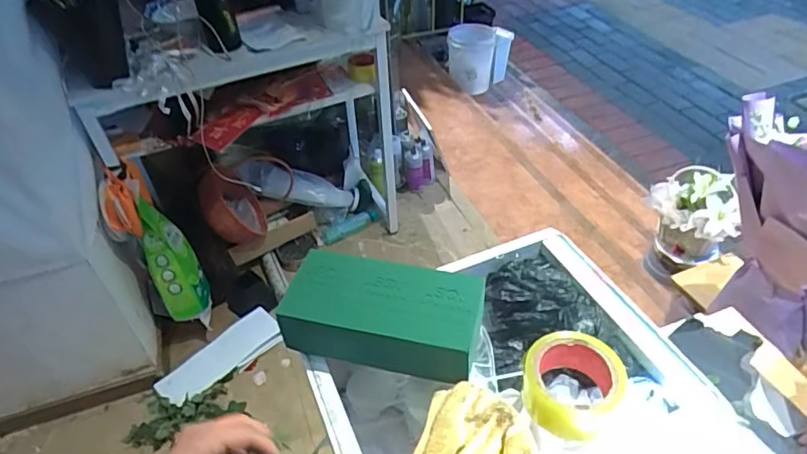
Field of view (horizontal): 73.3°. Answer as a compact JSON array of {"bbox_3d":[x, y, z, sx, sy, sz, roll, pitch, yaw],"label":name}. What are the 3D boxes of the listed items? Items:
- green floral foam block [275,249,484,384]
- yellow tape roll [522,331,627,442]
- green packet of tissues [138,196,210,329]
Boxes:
[{"bbox_3d":[-0.022,0.101,0.647,0.227,0.072,0.109,10,45,15],"label":"green floral foam block"},{"bbox_3d":[0.178,0.169,0.586,0.093,0.068,0.086,-2,43,2],"label":"yellow tape roll"},{"bbox_3d":[-0.649,0.113,1.538,0.123,0.395,0.146,-24,13,-20],"label":"green packet of tissues"}]

